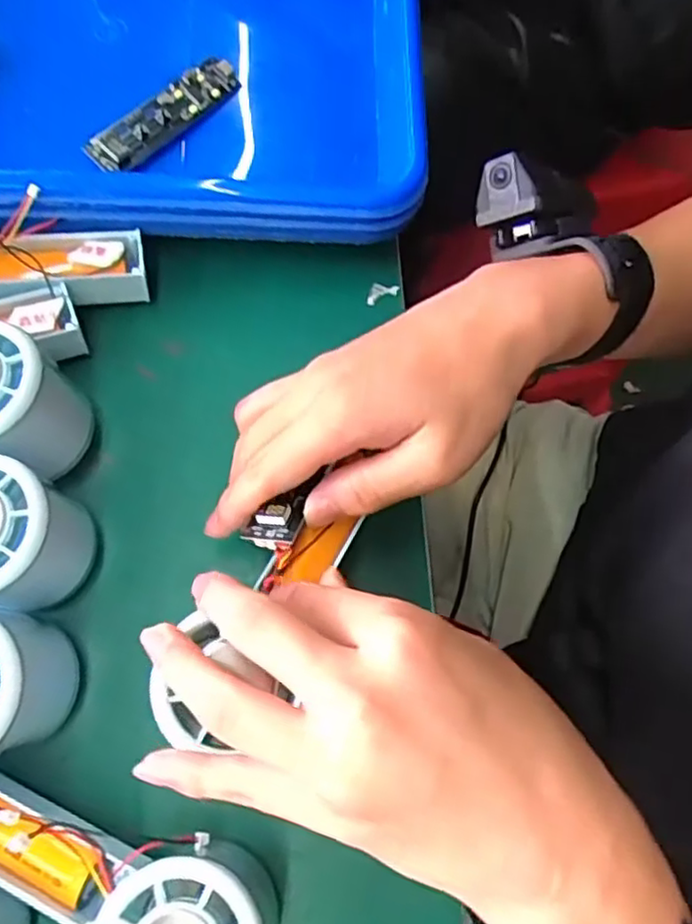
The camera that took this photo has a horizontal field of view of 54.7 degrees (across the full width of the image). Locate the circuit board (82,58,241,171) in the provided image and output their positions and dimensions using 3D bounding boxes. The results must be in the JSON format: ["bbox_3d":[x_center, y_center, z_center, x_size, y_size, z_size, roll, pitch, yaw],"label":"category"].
[{"bbox_3d":[-0.094,-0.180,0.347,0.022,0.012,0.089,42,76,10],"label":"circuit board"}]

